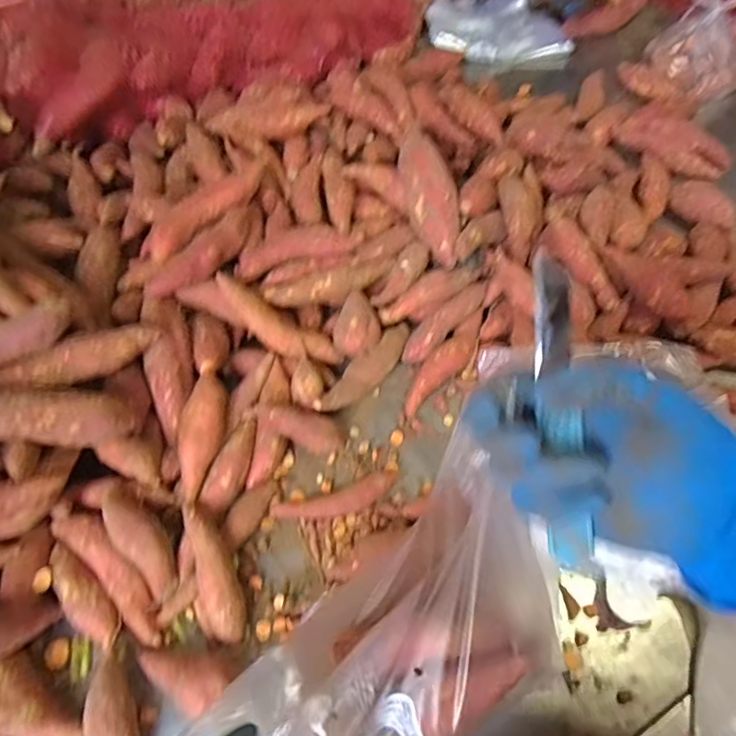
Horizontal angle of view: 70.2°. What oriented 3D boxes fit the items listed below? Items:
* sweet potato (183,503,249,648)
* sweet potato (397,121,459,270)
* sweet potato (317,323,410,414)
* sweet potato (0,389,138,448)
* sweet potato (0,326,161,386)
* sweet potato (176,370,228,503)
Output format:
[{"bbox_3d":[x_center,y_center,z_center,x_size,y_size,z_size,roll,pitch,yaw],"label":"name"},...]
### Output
[{"bbox_3d":[-0.152,0.198,0.511,0.037,0.031,0.137,-22,73,-9],"label":"sweet potato"},{"bbox_3d":[0.075,-0.208,0.642,0.053,0.049,0.170,-18,97,-7],"label":"sweet potato"},{"bbox_3d":[0.002,0.000,0.615,0.032,0.031,0.150,36,68,21],"label":"sweet potato"},{"bbox_3d":[-0.320,0.042,0.494,0.185,0.043,0.051,6,56,-27],"label":"sweet potato"},{"bbox_3d":[-0.300,-0.007,0.525,0.169,0.033,0.038,-20,59,-27],"label":"sweet potato"},{"bbox_3d":[-0.179,0.068,0.554,0.043,0.037,0.130,7,61,7],"label":"sweet potato"}]

